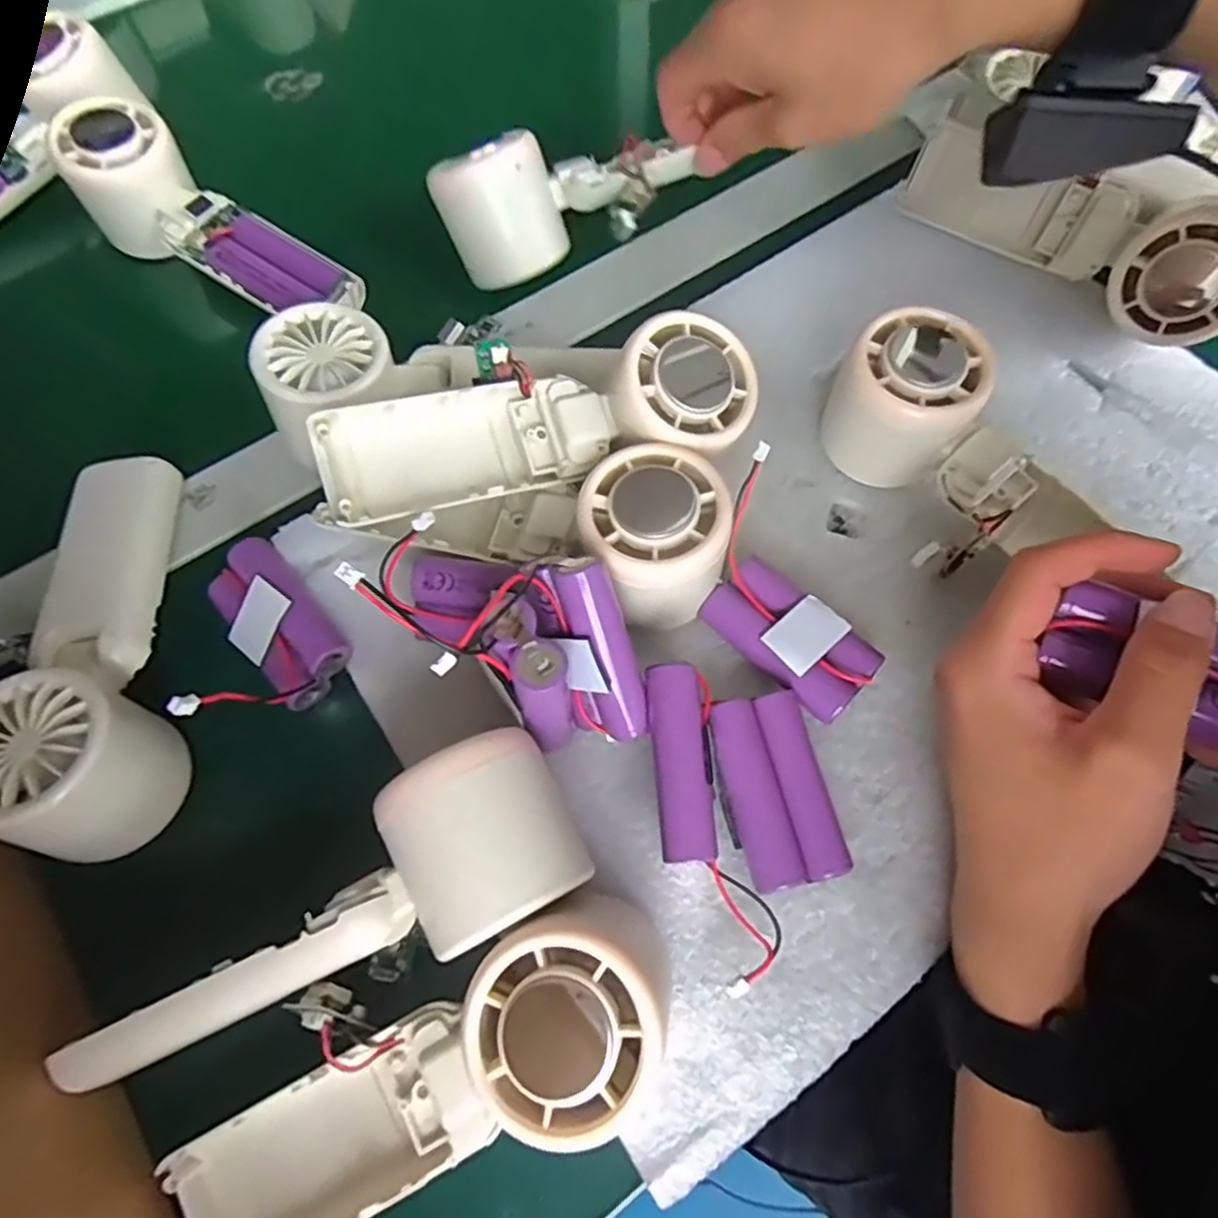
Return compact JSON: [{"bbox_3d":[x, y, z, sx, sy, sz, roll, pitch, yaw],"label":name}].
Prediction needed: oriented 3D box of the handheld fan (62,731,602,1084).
[{"bbox_3d":[-0.085,0.101,0.223,0.162,0.054,0.057,-29,70,-11],"label":"handheld fan"}]

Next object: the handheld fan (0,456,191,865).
[{"bbox_3d":[-0.198,0.005,0.270,0.056,0.048,0.168,-11,68,-3],"label":"handheld fan"}]

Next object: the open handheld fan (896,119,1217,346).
[{"bbox_3d":[0.226,-0.188,0.343,0.053,0.056,0.165,-42,63,-15],"label":"open handheld fan"}]

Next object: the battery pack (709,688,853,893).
[{"bbox_3d":[0.059,0.065,0.257,0.035,0.017,0.064,-14,68,-5],"label":"battery pack"}]

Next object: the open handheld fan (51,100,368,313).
[{"bbox_3d":[-0.206,-0.197,0.366,0.156,0.047,0.053,31,71,13],"label":"open handheld fan"}]

